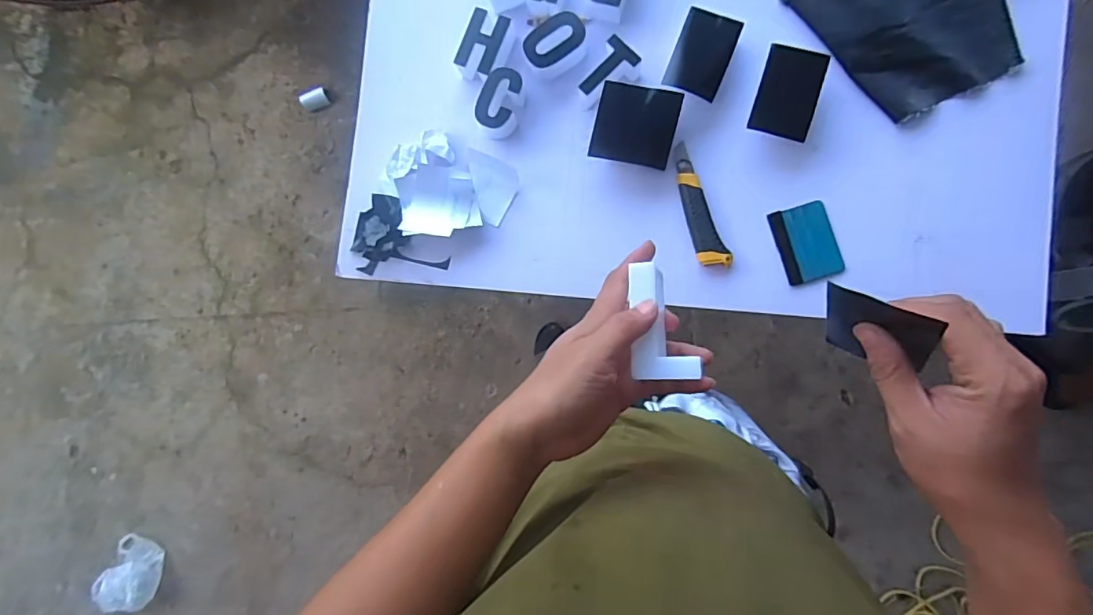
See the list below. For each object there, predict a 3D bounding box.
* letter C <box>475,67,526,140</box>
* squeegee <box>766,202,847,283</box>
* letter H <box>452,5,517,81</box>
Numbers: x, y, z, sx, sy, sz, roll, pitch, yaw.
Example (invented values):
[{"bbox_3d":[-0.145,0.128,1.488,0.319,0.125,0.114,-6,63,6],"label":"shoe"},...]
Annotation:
[{"bbox_3d":[-0.064,-0.282,0.726,0.052,0.039,0.087,17,90,9],"label":"letter C"},{"bbox_3d":[0.338,-0.084,0.681,0.072,0.005,0.096,-17,87,7],"label":"squeegee"},{"bbox_3d":[-0.084,-0.362,0.728,0.060,0.034,0.089,26,92,7],"label":"letter H"}]

